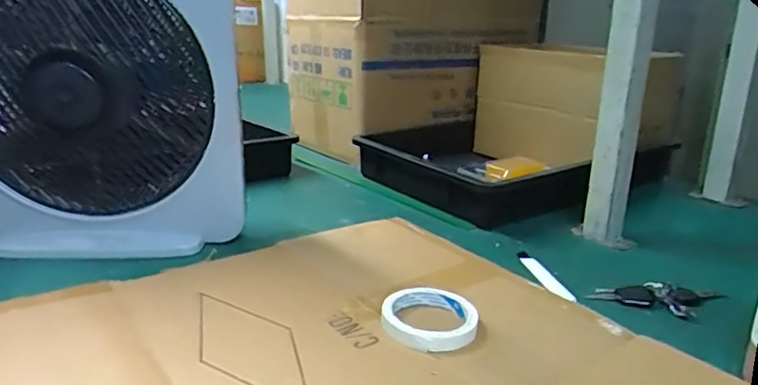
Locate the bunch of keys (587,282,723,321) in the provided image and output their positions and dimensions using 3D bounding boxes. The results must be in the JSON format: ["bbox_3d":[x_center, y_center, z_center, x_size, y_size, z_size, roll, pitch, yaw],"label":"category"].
[{"bbox_3d":[0.322,0.120,0.650,0.147,0.018,0.062,5,18,10],"label":"bunch of keys"}]

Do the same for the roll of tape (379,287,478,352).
[{"bbox_3d":[0.051,0.127,0.572,0.093,0.020,0.093,2,18,-1],"label":"roll of tape"}]

